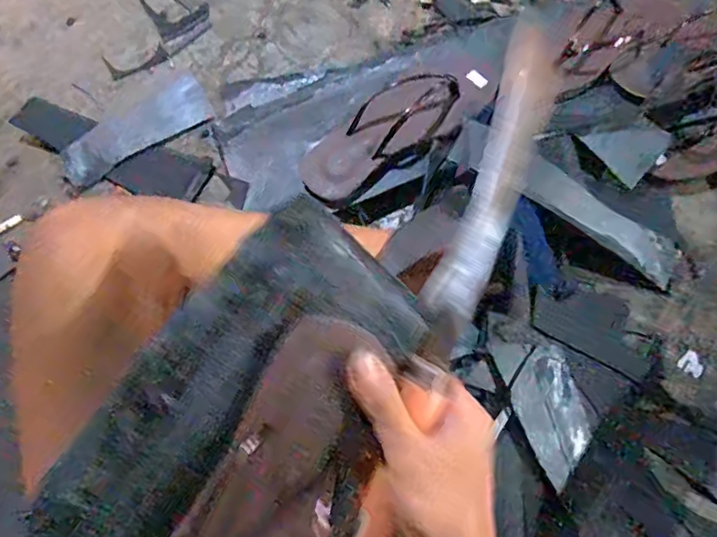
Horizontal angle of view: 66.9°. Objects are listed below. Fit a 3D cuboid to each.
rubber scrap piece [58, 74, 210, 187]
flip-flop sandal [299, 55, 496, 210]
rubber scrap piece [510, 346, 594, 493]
[{"bbox_3d":[-0.284,-0.176,0.686,0.194,0.011,0.077,-32,75,-7],"label":"rubber scrap piece"},{"bbox_3d":[0.029,-0.151,0.615,0.210,0.052,0.088,-35,73,-5],"label":"flip-flop sandal"},{"bbox_3d":[0.186,0.136,0.512,0.074,0.004,0.111,-26,85,-20],"label":"rubber scrap piece"}]

